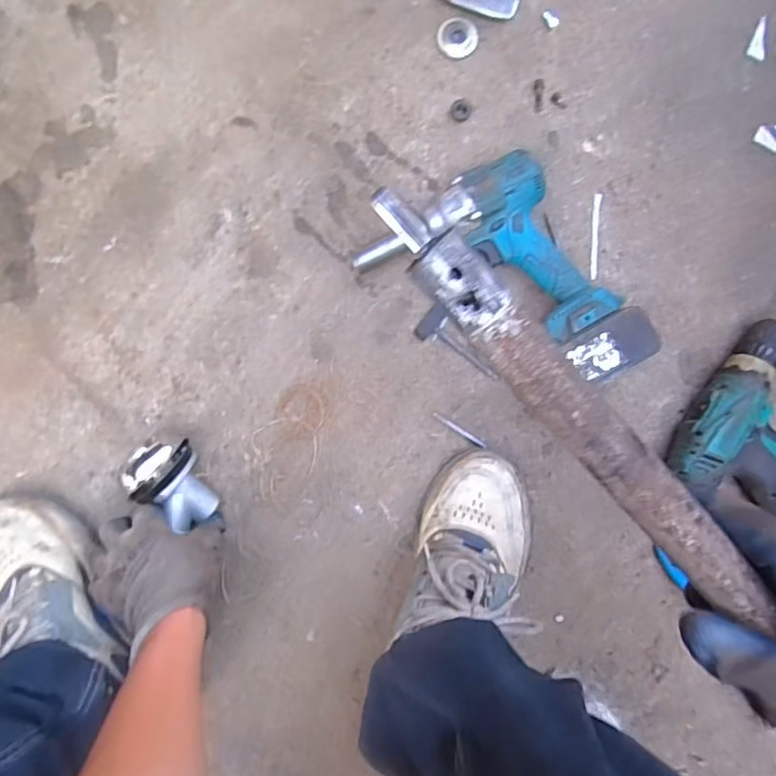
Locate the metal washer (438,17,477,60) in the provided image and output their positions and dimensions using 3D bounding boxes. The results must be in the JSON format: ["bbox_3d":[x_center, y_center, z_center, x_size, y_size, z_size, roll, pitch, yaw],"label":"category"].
[{"bbox_3d":[0.074,-0.370,0.611,0.041,0.008,0.038,-3,89,-4],"label":"metal washer"}]

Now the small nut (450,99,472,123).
[{"bbox_3d":[0.077,-0.293,0.610,0.022,0.009,0.021,0,88,-4],"label":"small nut"}]

